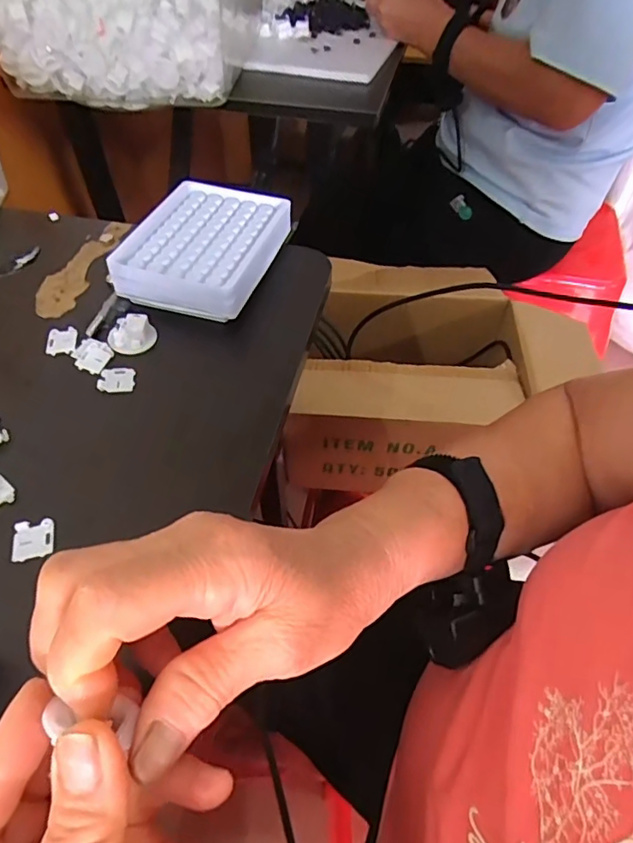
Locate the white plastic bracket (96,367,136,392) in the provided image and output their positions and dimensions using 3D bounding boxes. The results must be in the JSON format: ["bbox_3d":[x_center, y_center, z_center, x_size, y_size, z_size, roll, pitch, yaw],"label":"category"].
[{"bbox_3d":[-0.134,-0.029,0.354,0.023,0.004,0.022,-1,51,-3],"label":"white plastic bracket"}]

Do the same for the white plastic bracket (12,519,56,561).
[{"bbox_3d":[-0.152,0.063,0.282,0.020,0.005,0.021,-7,52,-7],"label":"white plastic bracket"}]

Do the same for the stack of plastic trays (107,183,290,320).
[{"bbox_3d":[-0.086,-0.136,0.418,0.104,0.036,0.132,12,52,8],"label":"stack of plastic trays"}]

